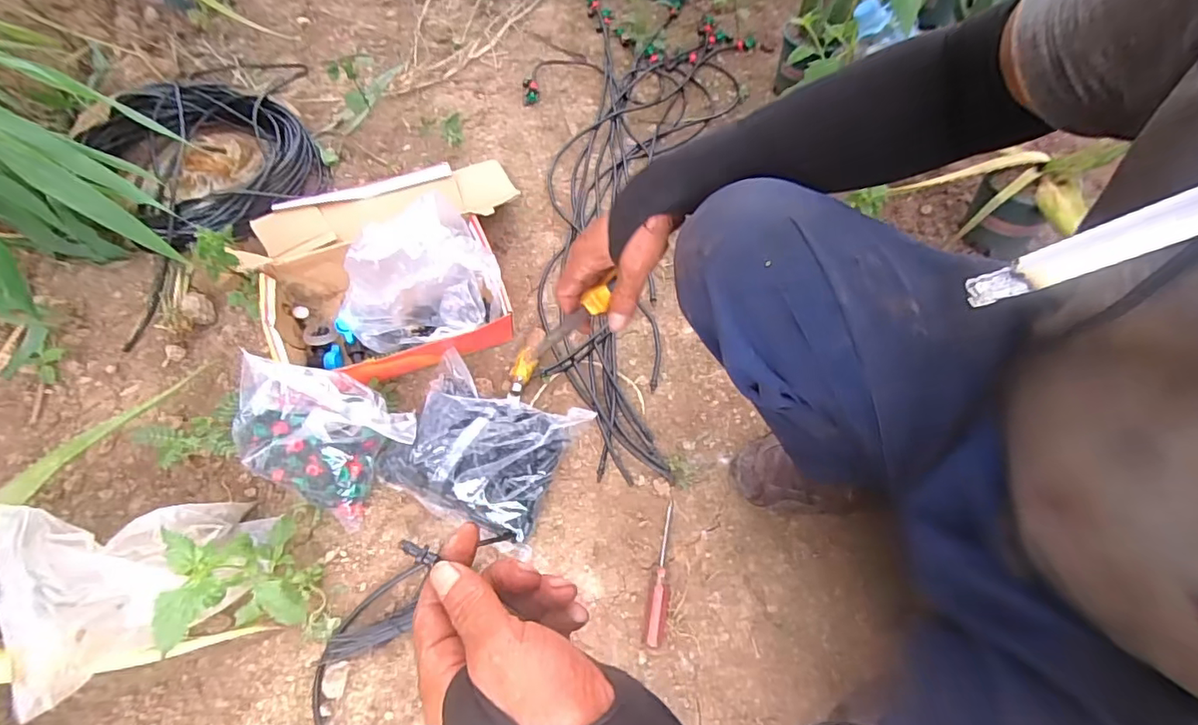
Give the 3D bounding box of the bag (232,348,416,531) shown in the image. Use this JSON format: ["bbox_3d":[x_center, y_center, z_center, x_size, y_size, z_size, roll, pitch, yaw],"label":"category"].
[{"bbox_3d":[-0.320,0.084,0.617,0.197,0.137,0.134,25,59,14],"label":"bag"}]

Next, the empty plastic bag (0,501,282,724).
[{"bbox_3d":[-0.450,0.202,0.531,0.189,0.143,0.173,-35,64,-22],"label":"empty plastic bag"}]

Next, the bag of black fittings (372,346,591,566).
[{"bbox_3d":[-0.137,0.102,0.646,0.203,0.076,0.182,25,60,13],"label":"bag of black fittings"}]

